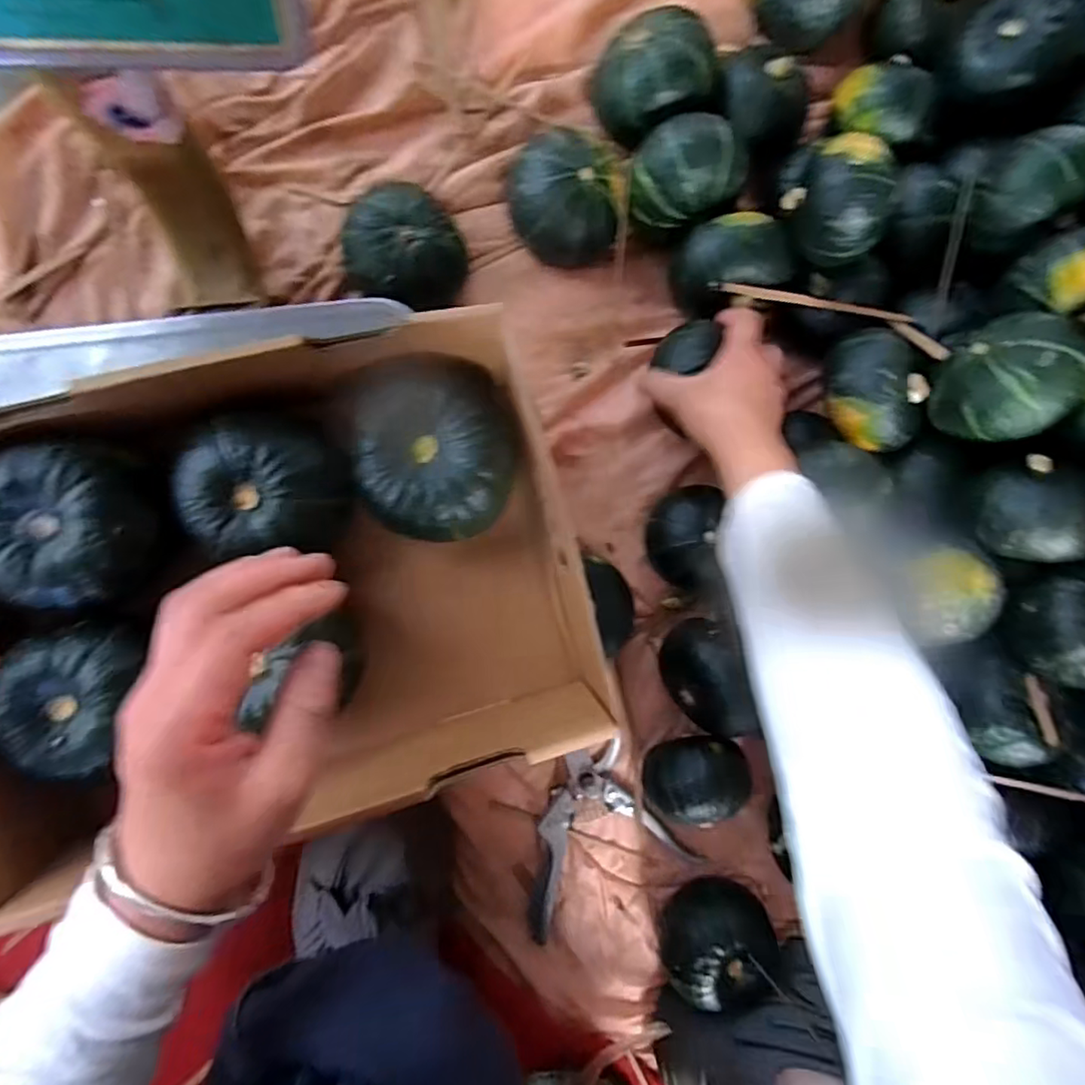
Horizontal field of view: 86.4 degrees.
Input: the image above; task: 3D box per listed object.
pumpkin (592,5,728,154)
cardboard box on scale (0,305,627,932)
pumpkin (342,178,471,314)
[{"bbox_3d":[0.087,-0.371,0.459,0.091,0.063,0.084,-22,95,-9],"label":"pumpkin"},{"bbox_3d":[-0.148,0.041,0.351,0.357,0.083,0.290,-14,93,-9],"label":"cardboard box on scale"},{"bbox_3d":[-0.108,-0.227,0.451,0.089,0.053,0.081,0,91,-10],"label":"pumpkin"}]

